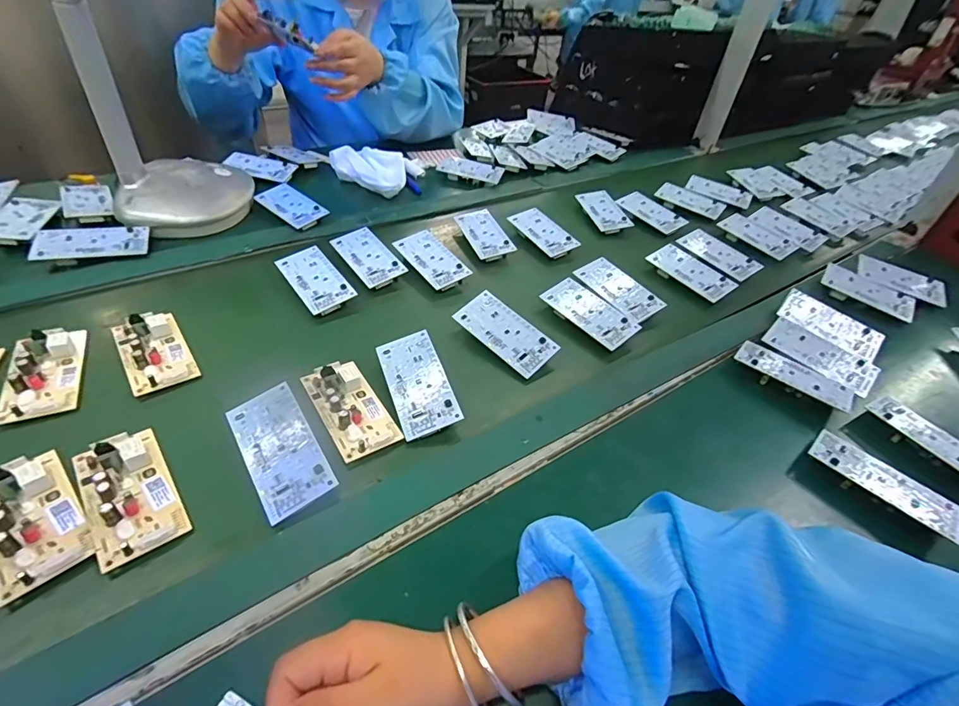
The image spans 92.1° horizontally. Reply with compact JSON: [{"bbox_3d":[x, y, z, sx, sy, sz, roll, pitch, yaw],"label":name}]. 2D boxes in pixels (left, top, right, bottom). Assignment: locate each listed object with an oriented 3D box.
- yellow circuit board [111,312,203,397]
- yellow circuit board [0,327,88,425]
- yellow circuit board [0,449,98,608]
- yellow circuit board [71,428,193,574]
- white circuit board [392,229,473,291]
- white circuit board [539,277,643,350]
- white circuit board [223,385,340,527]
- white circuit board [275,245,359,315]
[{"bbox_3d":[-0.327,-0.005,0.463,0.056,0.020,0.113,-25,51,-31],"label":"yellow circuit board"},{"bbox_3d":[-0.405,0.015,0.429,0.054,0.018,0.110,-14,46,-22],"label":"yellow circuit board"},{"bbox_3d":[-0.324,0.116,0.330,0.112,0.018,0.055,36,49,29],"label":"yellow circuit board"},{"bbox_3d":[-0.268,0.104,0.352,0.055,0.018,0.110,-27,52,-32],"label":"yellow circuit board"},{"bbox_3d":[-0.064,-0.124,0.613,0.054,0.019,0.111,-23,50,-30],"label":"white circuit board"},{"bbox_3d":[0.132,-0.049,0.555,0.054,0.013,0.111,-28,52,-33],"label":"white circuit board"},{"bbox_3d":[-0.165,0.077,0.382,0.054,0.019,0.113,-22,50,-29],"label":"white circuit board"},{"bbox_3d":[-0.198,-0.089,0.559,0.056,0.018,0.111,-27,52,-32],"label":"white circuit board"}]

